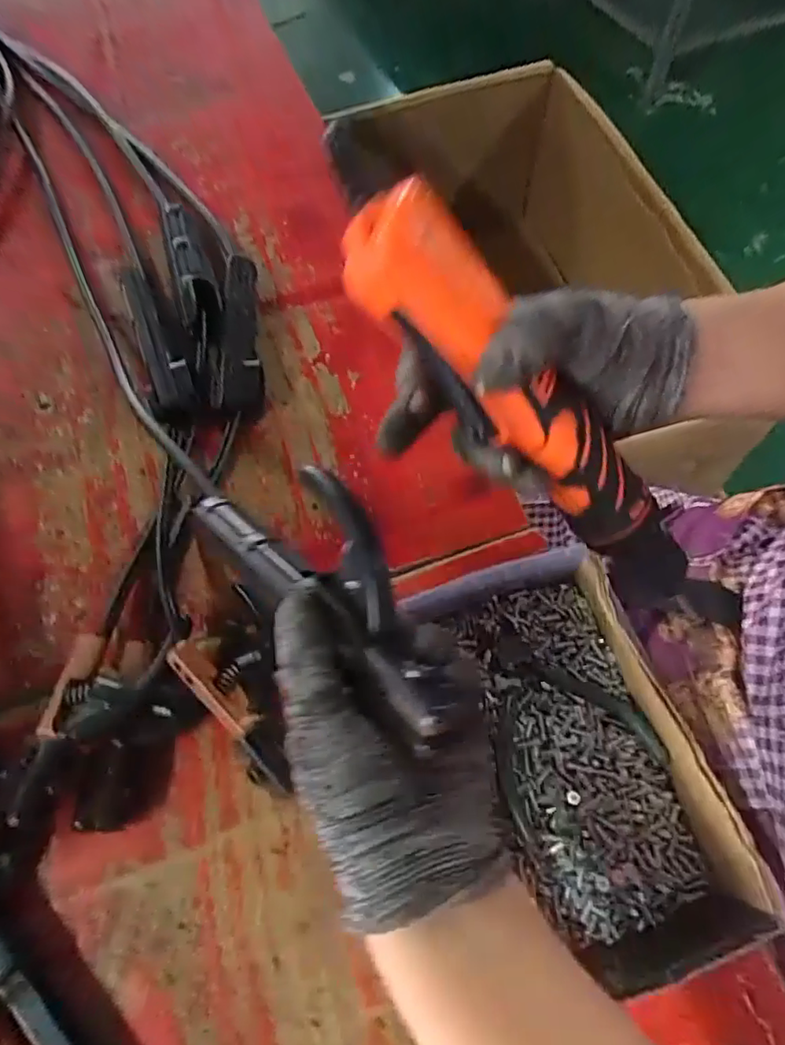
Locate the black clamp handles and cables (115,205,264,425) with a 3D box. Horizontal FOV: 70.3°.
[{"bbox_3d":[-0.165,-0.175,0.459,0.104,0.033,0.212,-13,65,-3],"label":"black clamp handles and cables"}]

